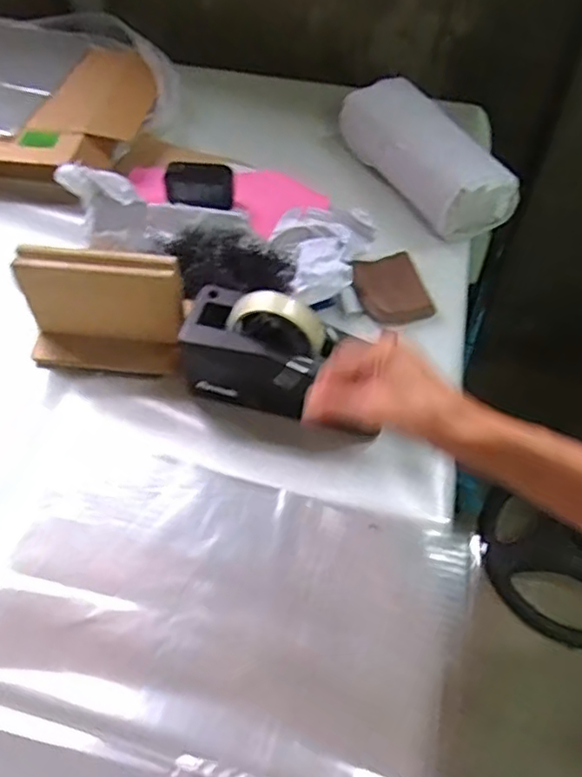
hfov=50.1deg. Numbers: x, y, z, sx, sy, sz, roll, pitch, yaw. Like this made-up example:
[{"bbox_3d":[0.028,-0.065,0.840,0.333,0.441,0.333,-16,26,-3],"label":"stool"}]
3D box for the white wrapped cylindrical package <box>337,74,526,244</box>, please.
[{"bbox_3d":[0.175,-0.309,0.832,0.109,0.091,0.272,-26,59,-17],"label":"white wrapped cylindrical package"}]

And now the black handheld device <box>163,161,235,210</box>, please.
[{"bbox_3d":[-0.117,-0.260,0.792,0.084,0.052,0.010,4,29,-5],"label":"black handheld device"}]

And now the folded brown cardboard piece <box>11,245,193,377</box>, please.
[{"bbox_3d":[-0.190,-0.075,0.633,0.158,0.121,0.061,4,55,2],"label":"folded brown cardboard piece"}]

